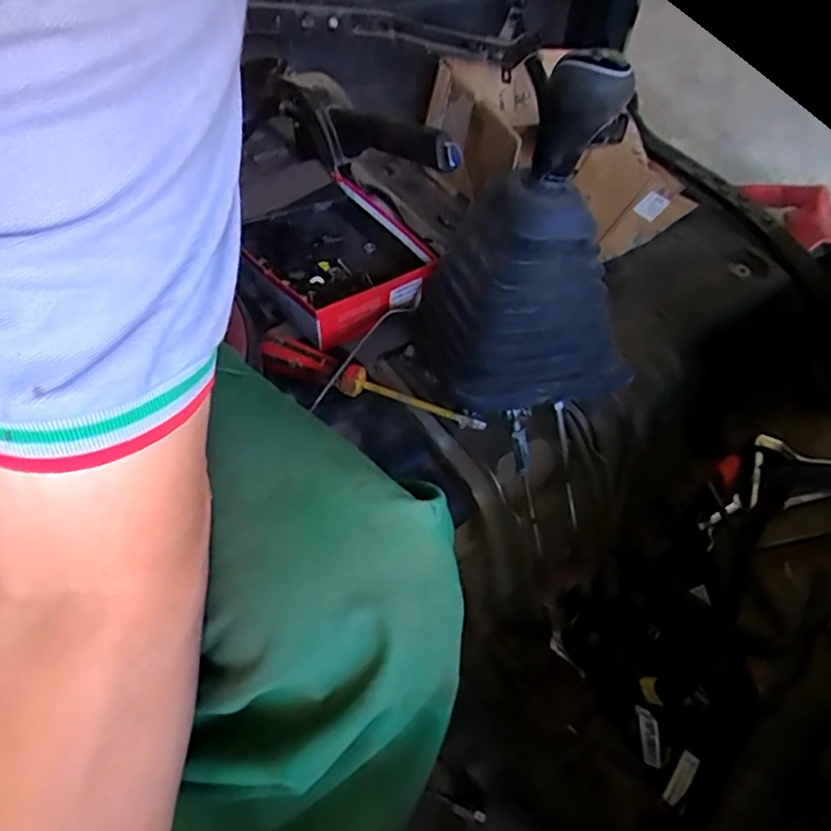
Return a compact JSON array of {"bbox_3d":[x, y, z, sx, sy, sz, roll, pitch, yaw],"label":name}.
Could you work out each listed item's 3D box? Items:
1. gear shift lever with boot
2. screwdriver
[{"bbox_3d":[0.092,-0.131,0.480,0.140,0.248,0.157,-15,52,-18],"label":"gear shift lever with boot"},{"bbox_3d":[-0.041,-0.022,0.555,0.206,0.038,0.026,16,49,8],"label":"screwdriver"}]

